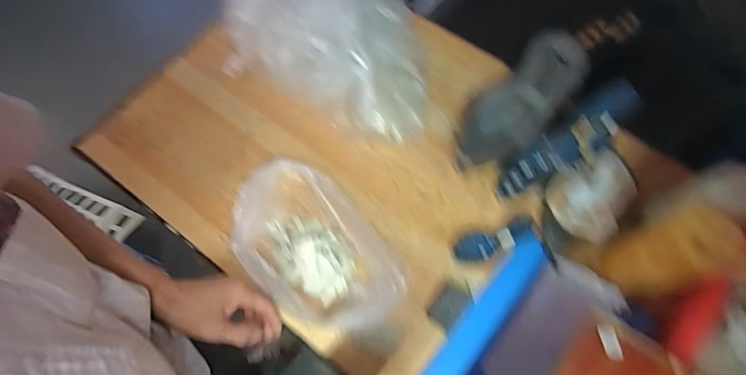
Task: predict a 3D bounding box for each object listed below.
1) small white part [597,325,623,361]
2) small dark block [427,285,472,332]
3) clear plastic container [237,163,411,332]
[{"bbox_3d":[0.241,0.157,0.440,0.017,0.005,0.034,-4,68,0],"label":"small white part"},{"bbox_3d":[0.116,0.179,0.648,0.047,0.019,0.061,40,74,15],"label":"small dark block"},{"bbox_3d":[-0.098,0.093,0.675,0.182,0.044,0.294,-42,73,-14],"label":"clear plastic container"}]

